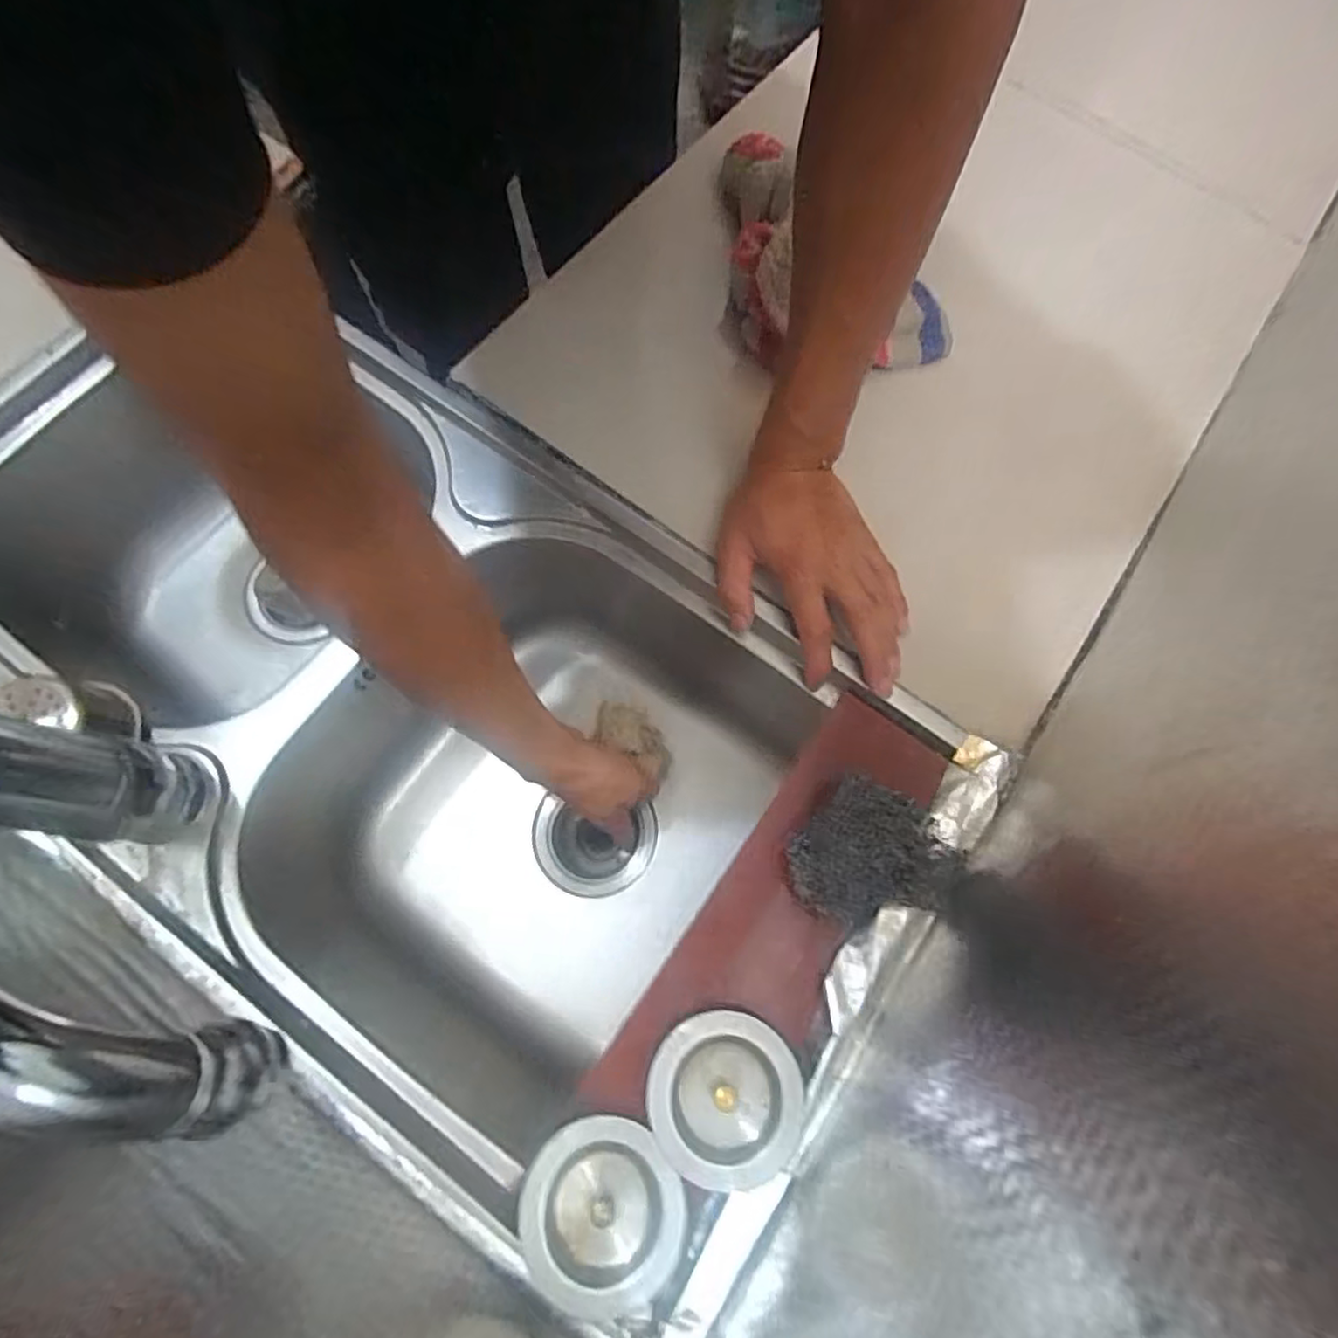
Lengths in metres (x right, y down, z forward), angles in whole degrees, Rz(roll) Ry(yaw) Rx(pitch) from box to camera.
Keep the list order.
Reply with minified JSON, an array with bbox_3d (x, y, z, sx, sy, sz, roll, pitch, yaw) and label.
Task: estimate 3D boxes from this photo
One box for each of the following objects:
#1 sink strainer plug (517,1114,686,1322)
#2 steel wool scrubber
[{"bbox_3d":[-0.037,0.295,0.356,0.082,0.016,0.086,1,73,-2],"label":"sink strainer plug"},{"bbox_3d":[0.125,0.115,0.400,0.095,0.030,0.082,20,73,4],"label":"steel wool scrubber"}]

